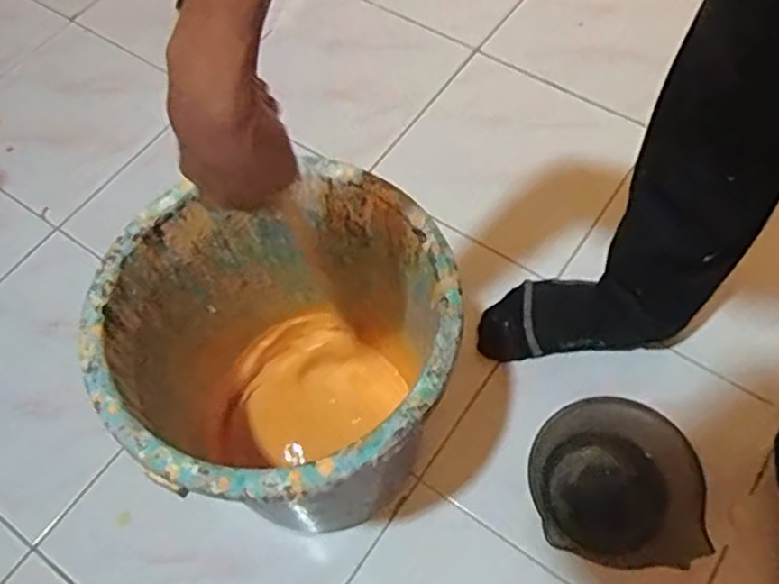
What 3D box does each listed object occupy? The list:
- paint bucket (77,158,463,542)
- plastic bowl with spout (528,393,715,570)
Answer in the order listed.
[{"bbox_3d":[-0.085,0.087,0.680,0.273,0.326,0.271,-1,62,2],"label":"paint bucket"},{"bbox_3d":[0.232,0.202,0.744,0.166,0.094,0.160,-1,62,2],"label":"plastic bowl with spout"}]

